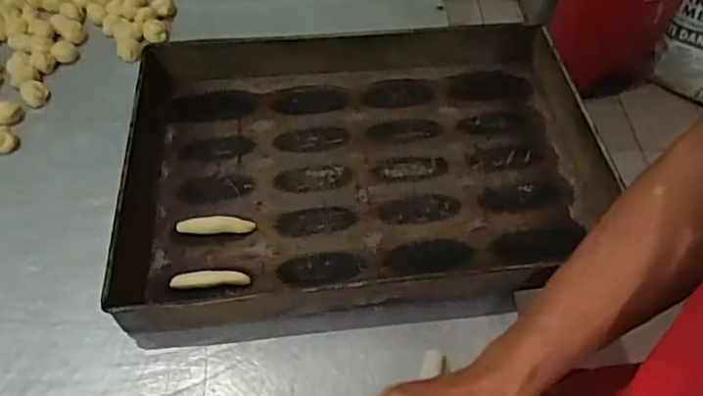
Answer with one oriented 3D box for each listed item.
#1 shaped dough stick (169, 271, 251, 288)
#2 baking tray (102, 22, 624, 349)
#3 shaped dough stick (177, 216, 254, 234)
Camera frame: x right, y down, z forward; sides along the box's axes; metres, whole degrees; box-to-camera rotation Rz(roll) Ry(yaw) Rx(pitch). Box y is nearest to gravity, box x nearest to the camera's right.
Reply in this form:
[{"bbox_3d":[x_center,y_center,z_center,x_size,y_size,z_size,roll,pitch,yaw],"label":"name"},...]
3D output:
[{"bbox_3d":[-0.143,0.081,0.598,0.077,0.015,0.017,-5,53,-3],"label":"shaped dough stick"},{"bbox_3d":[0.018,-0.044,0.668,0.548,0.059,0.384,-4,53,-3],"label":"baking tray"},{"bbox_3d":[-0.147,0.029,0.638,0.081,0.012,0.017,-3,53,-2],"label":"shaped dough stick"}]

